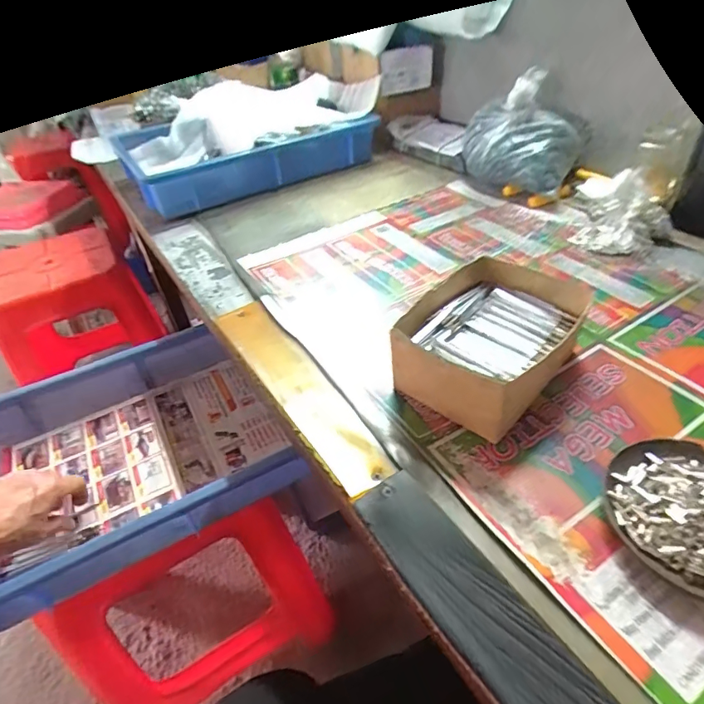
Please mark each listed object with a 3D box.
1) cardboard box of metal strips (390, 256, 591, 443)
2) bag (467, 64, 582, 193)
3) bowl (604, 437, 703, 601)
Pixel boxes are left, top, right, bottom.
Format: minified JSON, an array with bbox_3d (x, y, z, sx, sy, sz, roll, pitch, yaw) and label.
[{"bbox_3d":[0.125,-0.011,0.422,0.121,0.070,0.153,26,51,30],"label":"cardboard box of metal strips"},{"bbox_3d":[0.250,-0.323,0.701,0.168,0.139,0.151,14,46,21],"label":"bag"},{"bbox_3d":[0.234,0.105,0.311,0.113,0.026,0.110,-3,42,3],"label":"bowl"}]

